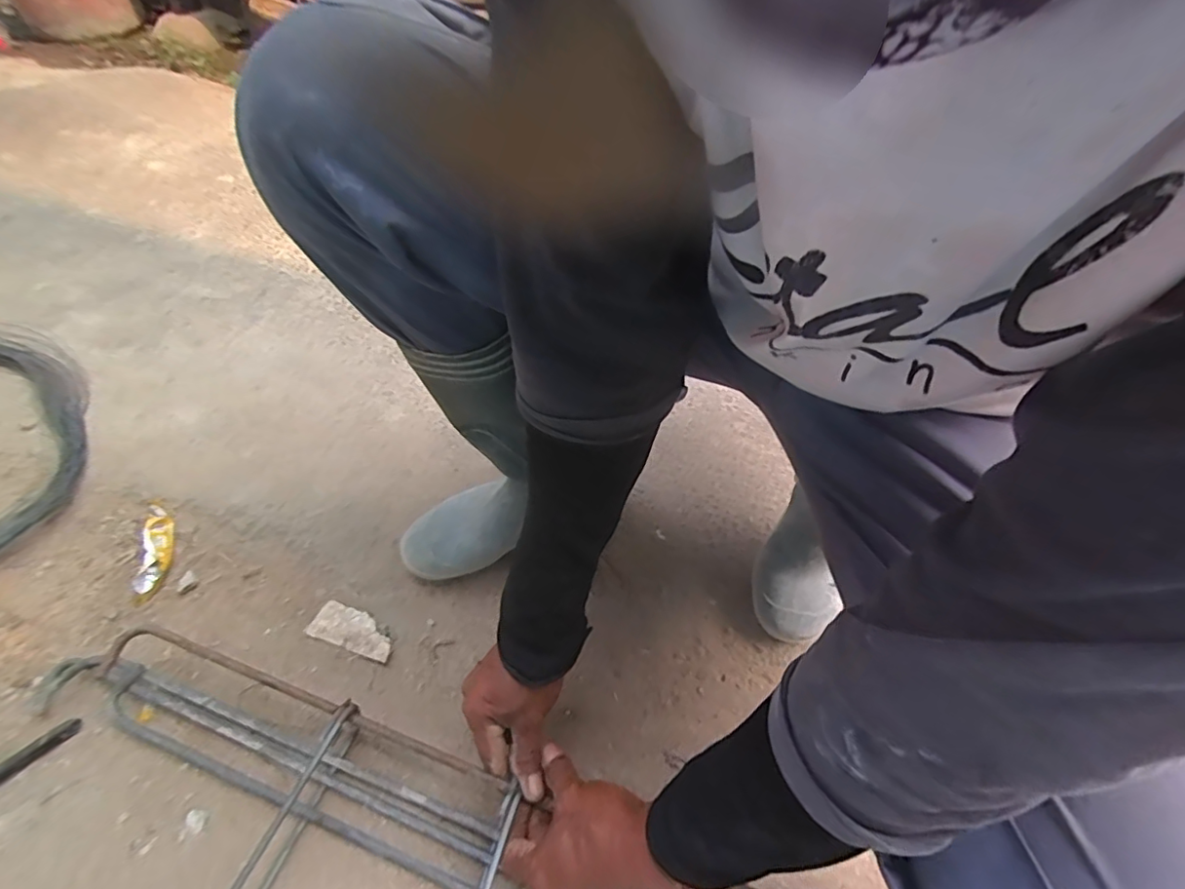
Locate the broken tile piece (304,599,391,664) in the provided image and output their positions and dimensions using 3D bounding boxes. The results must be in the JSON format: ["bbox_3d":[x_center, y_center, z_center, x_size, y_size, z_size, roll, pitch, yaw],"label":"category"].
[{"bbox_3d":[-0.252,0.195,0.576,0.094,0.005,0.040,17,51,10],"label":"broken tile piece"}]

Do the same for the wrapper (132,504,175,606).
[{"bbox_3d":[-0.501,0.121,0.624,0.033,0.020,0.115,-8,51,-11],"label":"wrapper"}]

